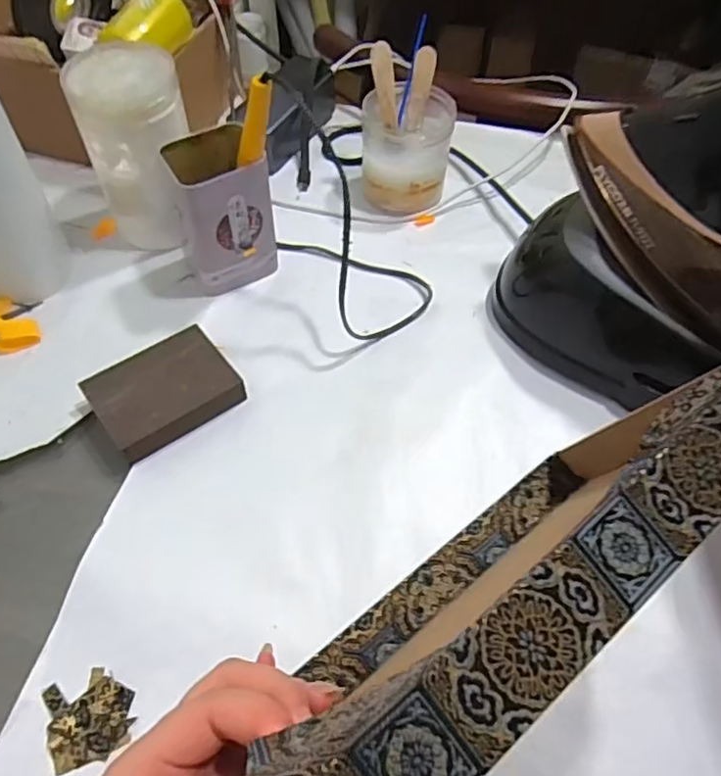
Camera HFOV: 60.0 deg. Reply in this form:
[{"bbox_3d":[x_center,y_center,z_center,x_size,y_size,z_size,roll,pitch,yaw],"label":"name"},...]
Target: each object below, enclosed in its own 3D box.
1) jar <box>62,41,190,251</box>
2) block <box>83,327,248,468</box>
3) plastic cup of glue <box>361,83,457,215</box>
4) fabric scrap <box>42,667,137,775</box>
[{"bbox_3d":[-0.184,-0.195,0.530,0.082,0.149,0.079,-12,55,-10],"label":"jar"},{"bbox_3d":[-0.143,0.002,0.461,0.096,0.027,0.069,-33,62,-23],"label":"block"},{"bbox_3d":[0.043,-0.225,0.591,0.081,0.087,0.078,1,54,-1],"label":"plastic cup of glue"},{"bbox_3d":[-0.152,0.185,0.352,0.045,0.004,0.048,-16,56,-13],"label":"fabric scrap"}]

